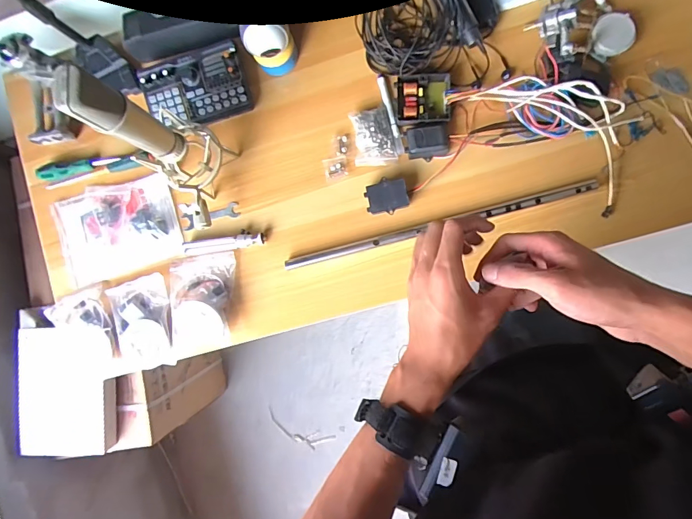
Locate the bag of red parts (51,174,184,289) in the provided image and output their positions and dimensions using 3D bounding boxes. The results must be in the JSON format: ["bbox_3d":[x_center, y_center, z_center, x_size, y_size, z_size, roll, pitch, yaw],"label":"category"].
[{"bbox_3d":[-0.395,-0.054,0.703,0.214,0.024,0.150,-16,87,7],"label":"bag of red parts"}]

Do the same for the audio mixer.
[{"bbox_3d":[-0.249,-0.283,0.681,0.166,0.030,0.107,-17,87,7],"label":"audio mixer"}]

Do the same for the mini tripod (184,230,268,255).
[{"bbox_3d":[-0.205,-0.028,0.682,0.138,0.020,0.025,-9,88,7],"label":"mini tripod"}]

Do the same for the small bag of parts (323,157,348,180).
[{"bbox_3d":[-0.017,-0.151,0.671,0.034,0.007,0.033,-15,88,7],"label":"small bag of parts"}]

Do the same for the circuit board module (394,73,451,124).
[{"bbox_3d":[0.123,-0.252,0.643,0.084,0.026,0.075,-4,89,7],"label":"circuit board module"}]

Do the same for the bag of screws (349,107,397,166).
[{"bbox_3d":[0.045,-0.197,0.655,0.065,0.020,0.086,-7,88,7],"label":"bag of screws"}]

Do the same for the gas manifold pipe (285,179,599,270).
[{"bbox_3d":[0.142,-0.052,0.628,0.486,0.015,0.017,-15,89,5],"label":"gas manifold pipe"}]

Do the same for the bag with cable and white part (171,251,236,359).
[{"bbox_3d":[-0.238,0.075,0.675,0.107,0.047,0.161,-6,89,7],"label":"bag with cable and white part"}]

